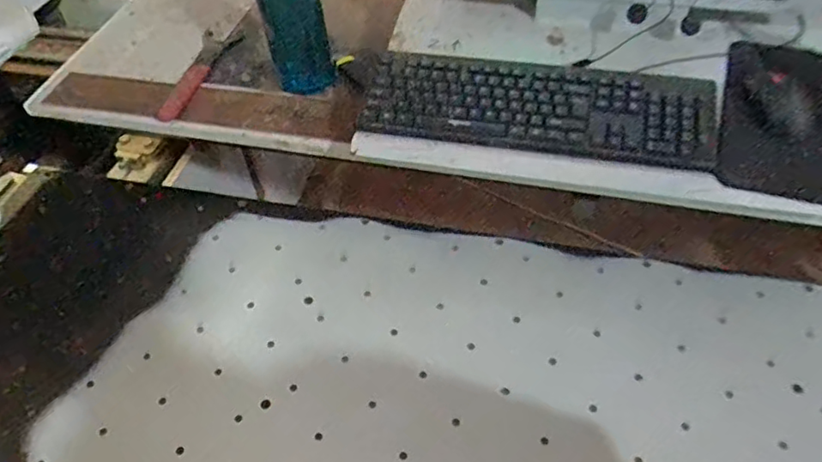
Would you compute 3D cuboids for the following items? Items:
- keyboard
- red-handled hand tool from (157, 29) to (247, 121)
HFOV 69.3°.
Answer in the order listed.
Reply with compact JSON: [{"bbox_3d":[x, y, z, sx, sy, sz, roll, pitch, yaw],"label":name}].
[{"bbox_3d":[0.154,-0.160,0.754,0.432,0.041,0.133,9,51,11],"label":"keyboard"},{"bbox_3d":[-0.332,-0.249,0.936,0.052,0.017,0.220,6,50,8],"label":"red-handled hand tool"}]

